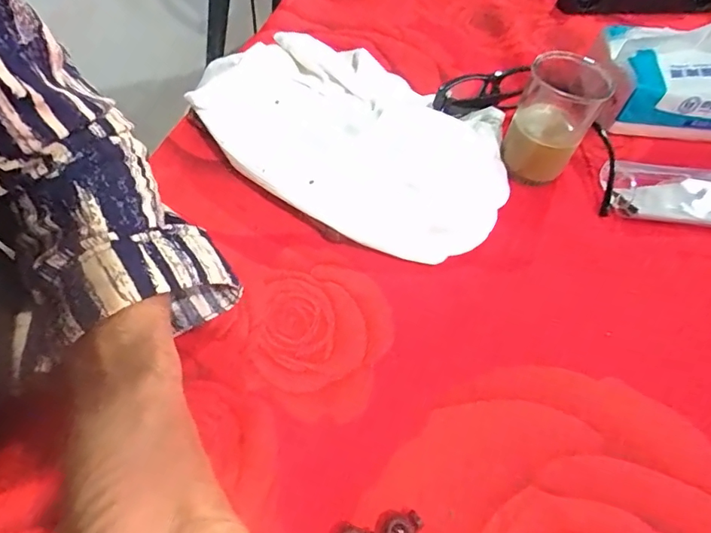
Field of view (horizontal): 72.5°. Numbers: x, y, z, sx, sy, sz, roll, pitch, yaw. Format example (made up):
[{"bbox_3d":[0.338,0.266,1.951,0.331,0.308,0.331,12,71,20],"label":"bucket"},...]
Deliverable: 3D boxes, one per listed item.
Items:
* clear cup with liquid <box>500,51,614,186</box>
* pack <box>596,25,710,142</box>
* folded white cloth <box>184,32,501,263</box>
[{"bbox_3d":[0.139,-0.104,0.346,0.051,0.074,0.055,3,54,-4],"label":"clear cup with liquid"},{"bbox_3d":[0.279,-0.159,0.394,0.166,0.070,0.084,5,53,-1],"label":"pack"},{"bbox_3d":[-0.006,-0.100,0.355,0.244,0.038,0.163,29,57,16],"label":"folded white cloth"}]

